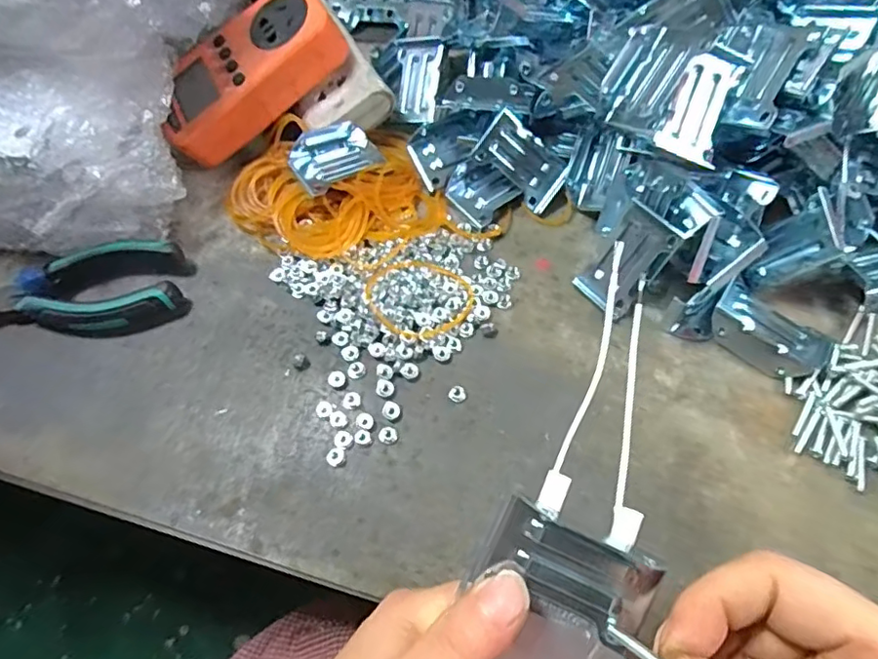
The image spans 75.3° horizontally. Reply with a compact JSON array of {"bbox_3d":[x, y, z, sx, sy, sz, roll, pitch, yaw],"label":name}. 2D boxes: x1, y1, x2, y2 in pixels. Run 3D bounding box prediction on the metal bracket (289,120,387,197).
[{"bbox_3d":[-0.066,-0.111,0.362,0.055,0.016,0.037,-32,66,-13],"label":"metal bracket"}]

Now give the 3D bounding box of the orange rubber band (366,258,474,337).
[{"bbox_3d":[-0.012,-0.019,0.328,0.060,0.005,0.051,24,67,14],"label":"orange rubber band"}]

